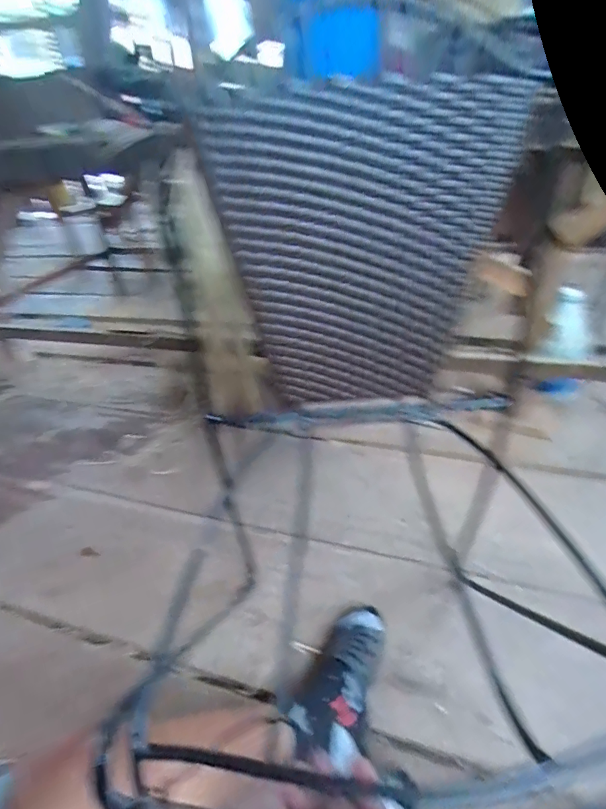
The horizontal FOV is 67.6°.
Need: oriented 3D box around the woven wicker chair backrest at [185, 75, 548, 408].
[{"bbox_3d":[0.070,-0.160,0.522,0.315,0.340,0.030,-6,27,-2],"label":"woven wicker chair backrest"}]

